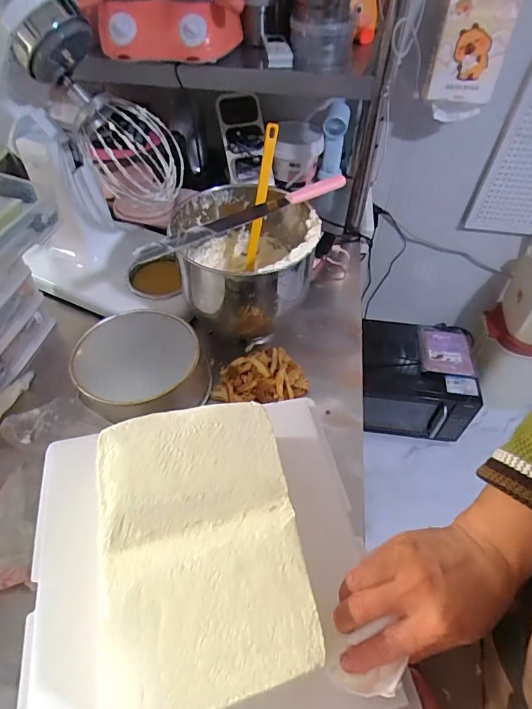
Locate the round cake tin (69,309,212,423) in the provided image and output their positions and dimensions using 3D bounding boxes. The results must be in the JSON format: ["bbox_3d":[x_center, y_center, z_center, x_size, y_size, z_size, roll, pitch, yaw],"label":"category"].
[{"bbox_3d":[-0.185,0.018,0.647,0.191,0.073,0.188,1,51,-1],"label":"round cake tin"}]

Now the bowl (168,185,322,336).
[{"bbox_3d":[-0.029,-0.140,0.688,0.203,0.177,0.211,1,51,-1],"label":"bowl"}]

